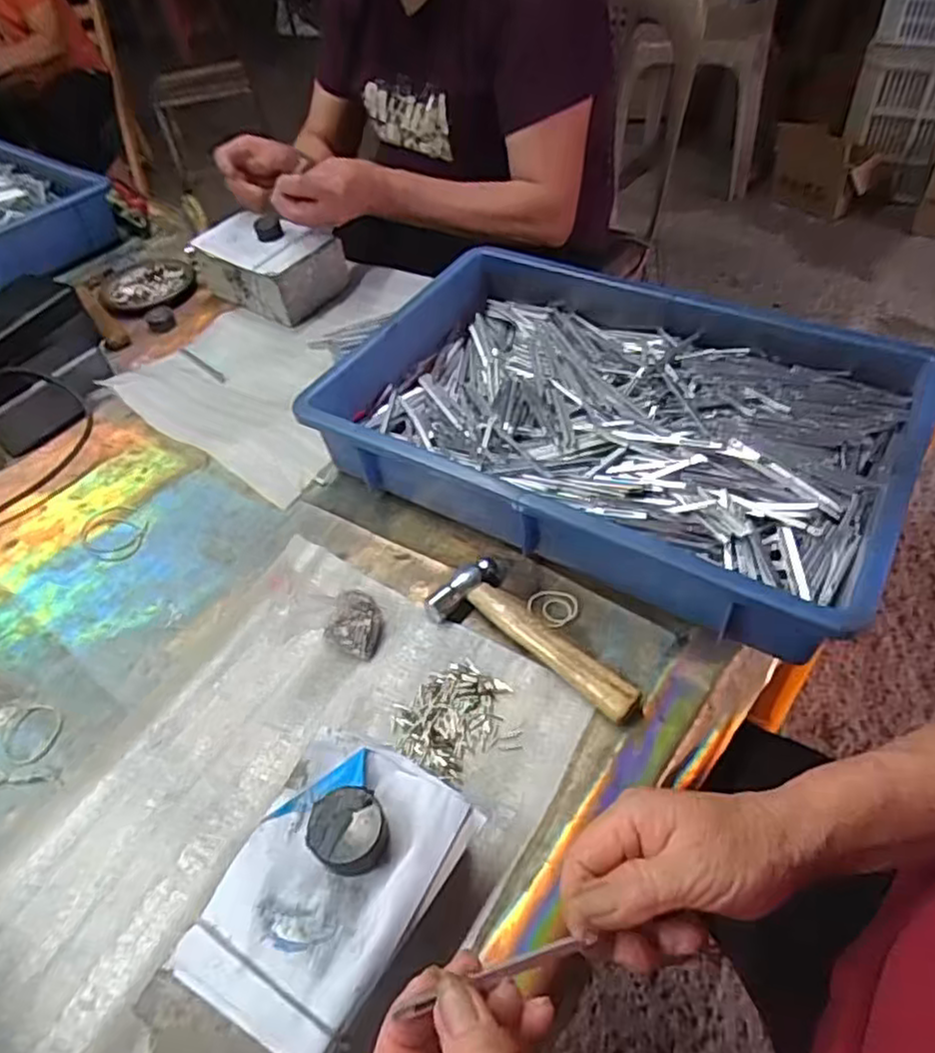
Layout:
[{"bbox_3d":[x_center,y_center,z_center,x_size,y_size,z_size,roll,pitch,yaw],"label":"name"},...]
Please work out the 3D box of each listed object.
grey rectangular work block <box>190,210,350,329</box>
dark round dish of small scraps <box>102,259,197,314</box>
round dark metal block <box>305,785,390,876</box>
[{"bbox_3d":[-0.227,-0.303,0.794,0.148,0.072,0.106,26,56,26],"label":"grey rectangular work block"},{"bbox_3d":[-0.394,-0.297,0.850,0.109,0.020,0.120,-30,52,-19],"label":"dark round dish of small scraps"},{"bbox_3d":[-0.061,0.155,0.351,0.037,0.020,0.037,-3,49,4],"label":"round dark metal block"}]

